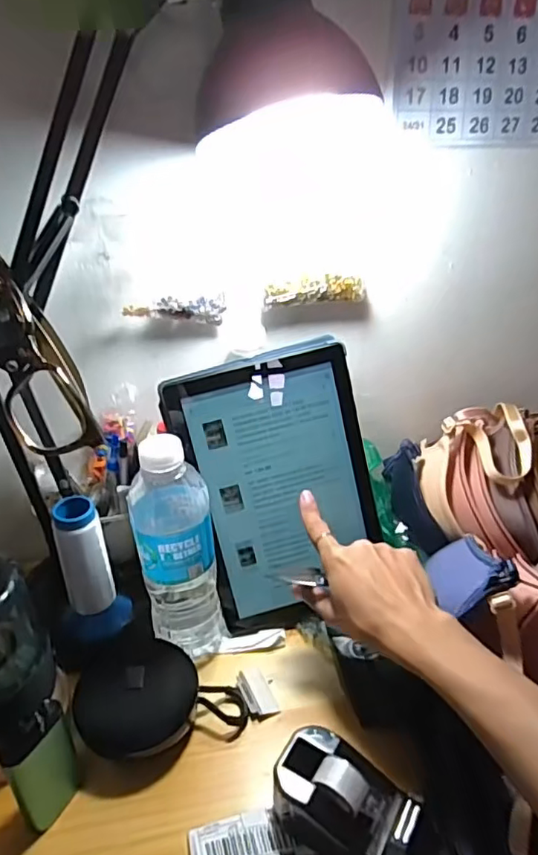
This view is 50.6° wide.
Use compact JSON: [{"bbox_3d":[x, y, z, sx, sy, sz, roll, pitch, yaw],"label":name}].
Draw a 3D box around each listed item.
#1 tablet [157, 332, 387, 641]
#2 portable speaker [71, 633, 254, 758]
[{"bbox_3d":[0.014,0.057,0.502,0.156,0.241,0.014,-16,11,-3],"label":"tablet"},{"bbox_3d":[-0.087,0.210,0.452,0.120,0.049,0.086,-12,33,-18],"label":"portable speaker"}]

